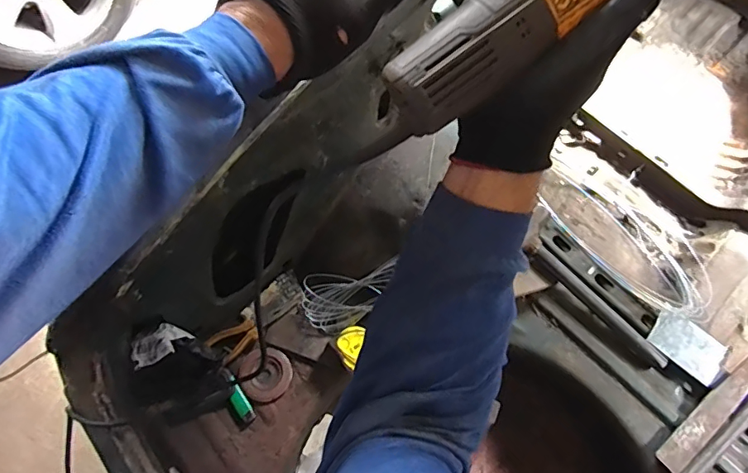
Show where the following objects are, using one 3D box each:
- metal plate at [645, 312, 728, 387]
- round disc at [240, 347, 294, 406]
[{"bbox_3d":[0.536,0.184,0.831,0.111,0.008,0.091,40,63,21],"label":"metal plate"},{"bbox_3d":[-0.177,0.227,0.796,0.082,0.012,0.082,0,71,1],"label":"round disc"}]

